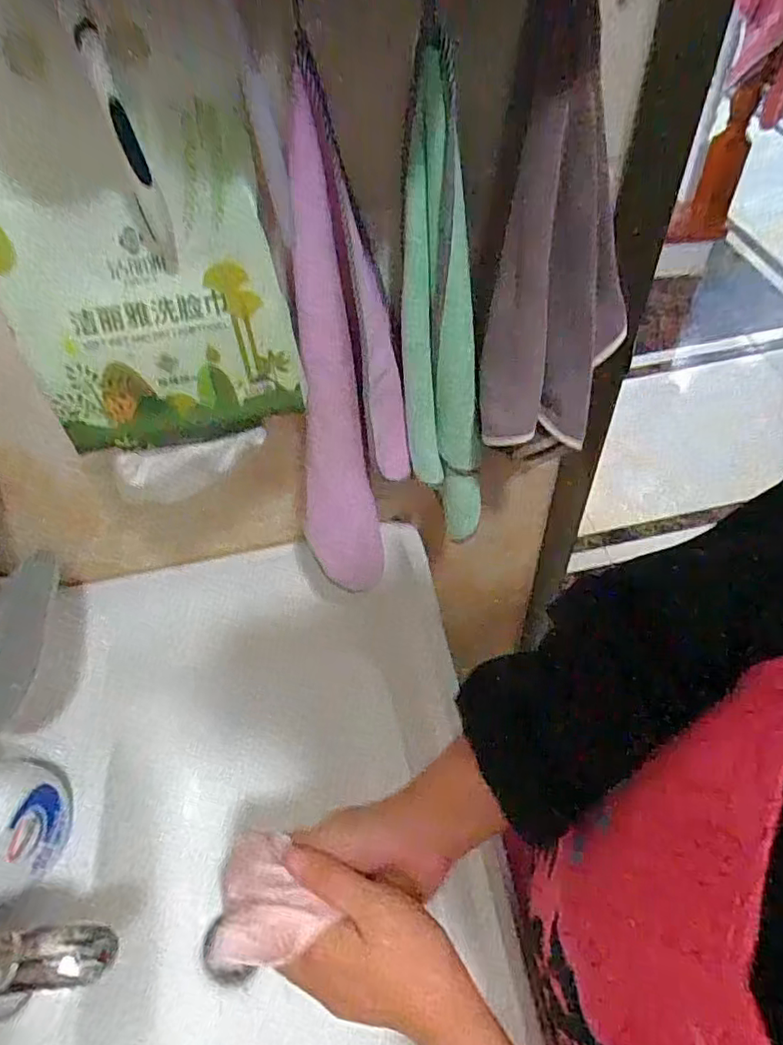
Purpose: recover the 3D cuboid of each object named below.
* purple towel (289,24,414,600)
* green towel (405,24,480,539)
[{"bbox_3d":[-0.040,-0.097,0.458,0.091,0.375,0.106,-1,53,4],"label":"purple towel"},{"bbox_3d":[0.038,-0.124,0.461,0.065,0.359,0.067,-6,53,1],"label":"green towel"}]

